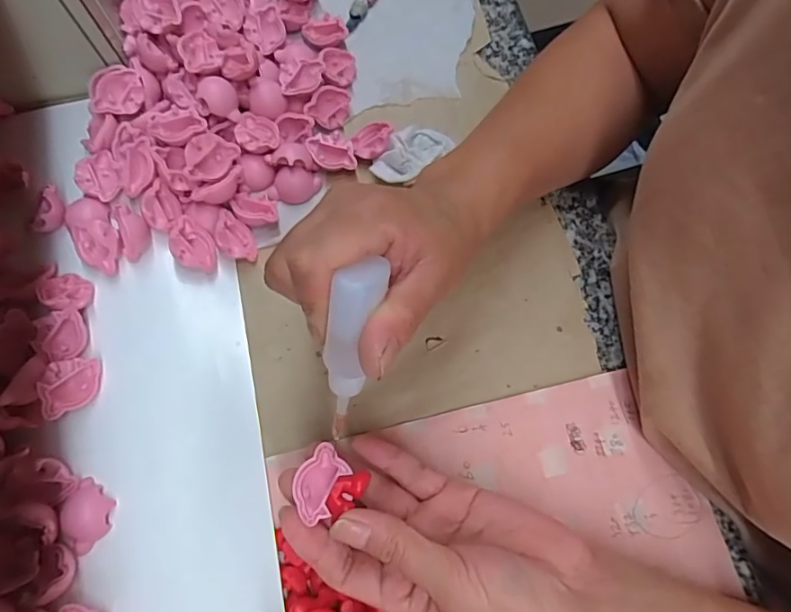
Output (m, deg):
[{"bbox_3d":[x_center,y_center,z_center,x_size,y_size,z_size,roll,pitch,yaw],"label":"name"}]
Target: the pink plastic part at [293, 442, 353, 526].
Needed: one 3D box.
[{"bbox_3d":[-0.037,0.086,0.256,0.023,0.007,0.035,23,63,11],"label":"pink plastic part"}]

